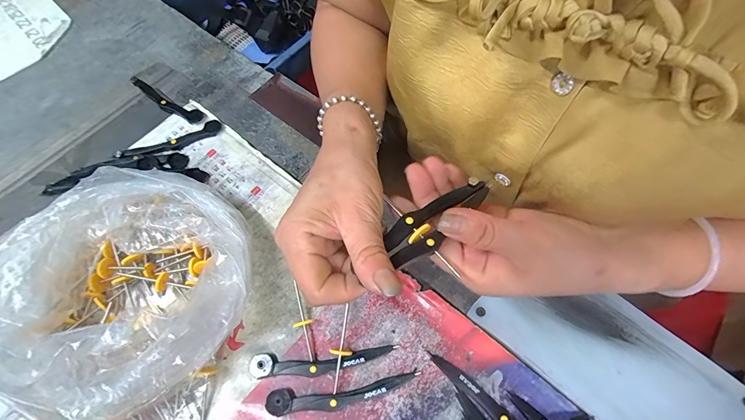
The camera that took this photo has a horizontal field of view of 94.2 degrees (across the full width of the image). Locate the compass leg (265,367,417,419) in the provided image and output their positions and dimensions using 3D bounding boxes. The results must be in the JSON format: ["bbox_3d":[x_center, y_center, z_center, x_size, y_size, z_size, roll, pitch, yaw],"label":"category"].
[{"bbox_3d":[-0.022,0.141,0.266,0.116,0.008,0.019,-7,65,-2],"label":"compass leg"}]

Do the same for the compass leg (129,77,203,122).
[{"bbox_3d":[-0.238,-0.124,0.395,0.111,0.006,0.020,27,69,14],"label":"compass leg"}]

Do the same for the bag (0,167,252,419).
[{"bbox_3d":[-0.181,0.056,0.269,0.163,0.074,0.168,32,70,15],"label":"bag"}]

